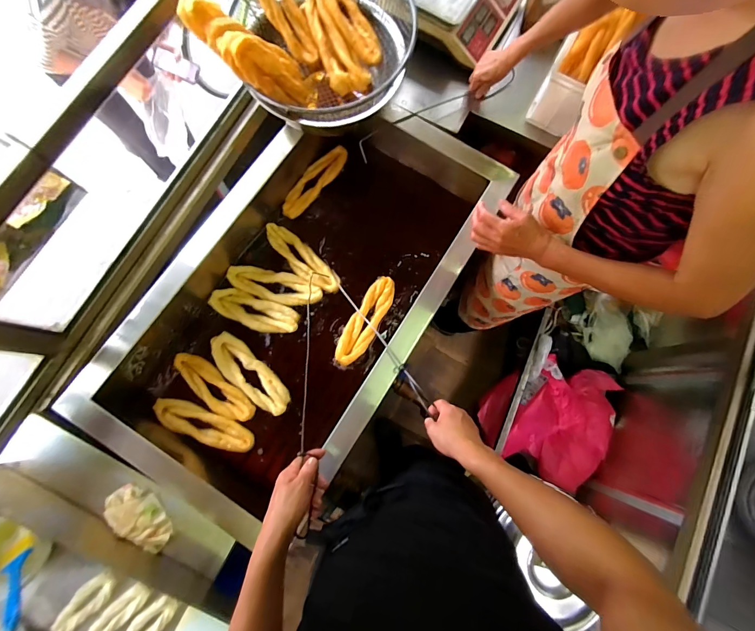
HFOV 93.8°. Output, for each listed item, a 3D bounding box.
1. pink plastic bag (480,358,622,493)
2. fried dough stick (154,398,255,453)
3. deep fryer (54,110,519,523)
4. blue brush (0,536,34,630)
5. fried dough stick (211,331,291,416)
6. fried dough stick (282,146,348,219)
[{"bbox_3d":[0.646,0.377,1.333,0.385,0.304,0.423,28,78,5],"label":"pink plastic bag"},{"bbox_3d":[-0.435,0.273,0.878,0.269,0.023,0.068,21,78,3],"label":"fried dough stick"},{"bbox_3d":[-0.177,-0.064,0.894,0.593,0.239,1.033,32,79,6],"label":"deep fryer"},{"bbox_3d":[-0.648,0.479,0.631,0.060,0.021,0.158,-33,53,-8],"label":"blue brush"},{"bbox_3d":[-0.329,0.146,0.895,0.263,0.037,0.083,42,80,8],"label":"fried dough stick"},{"bbox_3d":[-0.186,-0.392,1.033,0.079,0.026,0.261,38,79,7],"label":"fried dough stick"}]

